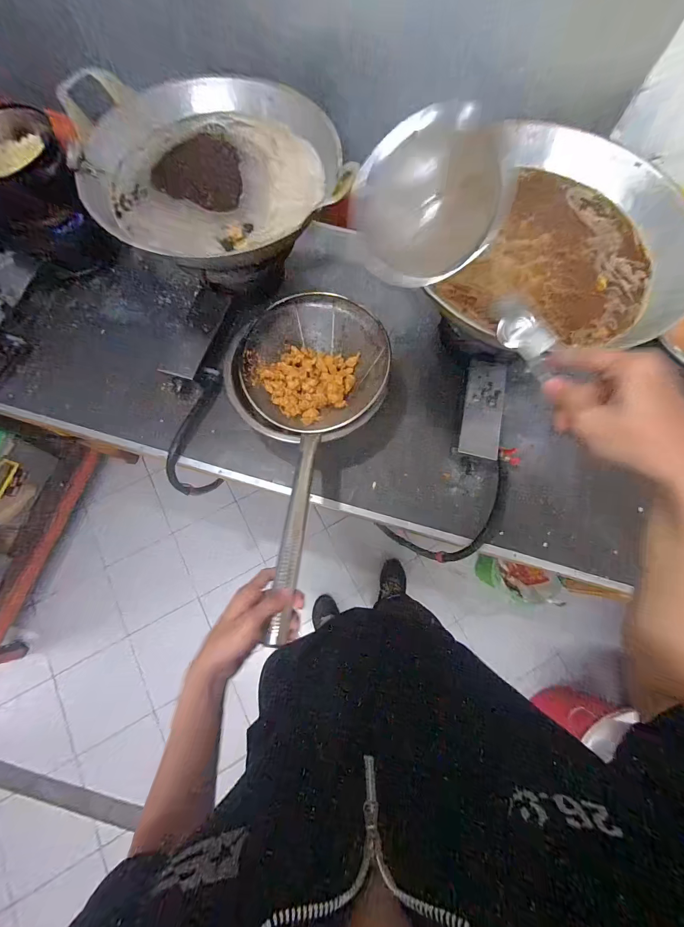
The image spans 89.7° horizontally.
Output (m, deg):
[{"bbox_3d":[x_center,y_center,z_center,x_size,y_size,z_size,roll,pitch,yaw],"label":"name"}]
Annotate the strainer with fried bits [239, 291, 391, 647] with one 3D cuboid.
[{"bbox_3d":[-0.079,-0.050,0.640,0.282,0.101,0.654,4,58,0],"label":"strainer with fried bits"}]

